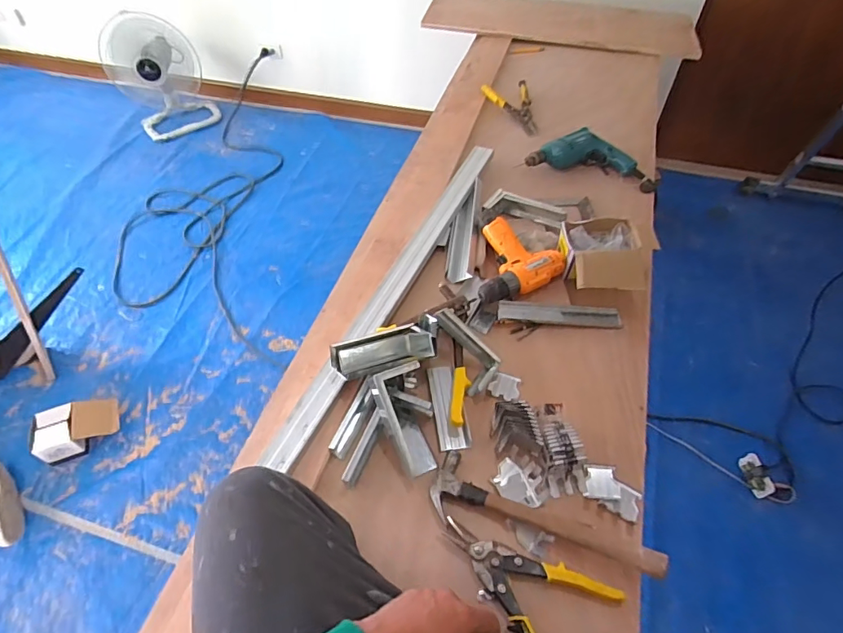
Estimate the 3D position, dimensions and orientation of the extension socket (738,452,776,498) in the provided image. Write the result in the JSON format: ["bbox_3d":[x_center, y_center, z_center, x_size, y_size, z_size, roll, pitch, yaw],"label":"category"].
[{"bbox_3d":[0.958,0.448,1.388,0.061,0.051,0.122,-1,52,0],"label":"extension socket"}]

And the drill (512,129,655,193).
[{"bbox_3d":[0.419,-0.398,1.209,0.310,0.065,0.146,10,53,9],"label":"drill"}]

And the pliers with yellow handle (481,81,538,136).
[{"bbox_3d":[0.278,-0.596,1.365,0.144,0.025,0.227,-16,55,-15],"label":"pliers with yellow handle"}]

